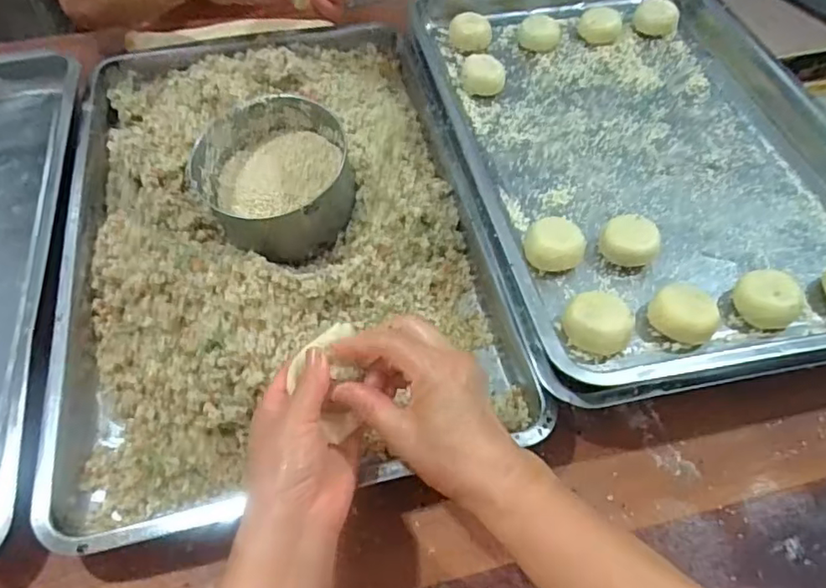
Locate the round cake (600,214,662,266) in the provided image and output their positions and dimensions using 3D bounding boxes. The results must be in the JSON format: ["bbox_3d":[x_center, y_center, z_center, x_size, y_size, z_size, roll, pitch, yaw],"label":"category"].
[{"bbox_3d":[0.199,-0.048,0.545,0.051,0.028,0.046,23,58,15],"label":"round cake"}]

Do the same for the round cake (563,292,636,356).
[{"bbox_3d":[0.152,0.026,0.487,0.048,0.042,0.048,0,55,0],"label":"round cake"}]

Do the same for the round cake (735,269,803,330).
[{"bbox_3d":[0.307,0.006,0.511,0.053,0.035,0.051,31,60,20],"label":"round cake"}]

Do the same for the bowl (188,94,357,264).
[{"bbox_3d":[-0.128,-0.105,0.551,0.141,0.077,0.136,-9,55,-7],"label":"bowl"}]

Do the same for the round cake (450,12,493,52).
[{"bbox_3d":[0.074,-0.335,0.751,0.053,0.021,0.057,0,55,0],"label":"round cake"}]

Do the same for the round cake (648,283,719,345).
[{"bbox_3d":[0.227,0.019,0.497,0.041,0.032,0.053,-32,61,-21],"label":"round cake"}]

